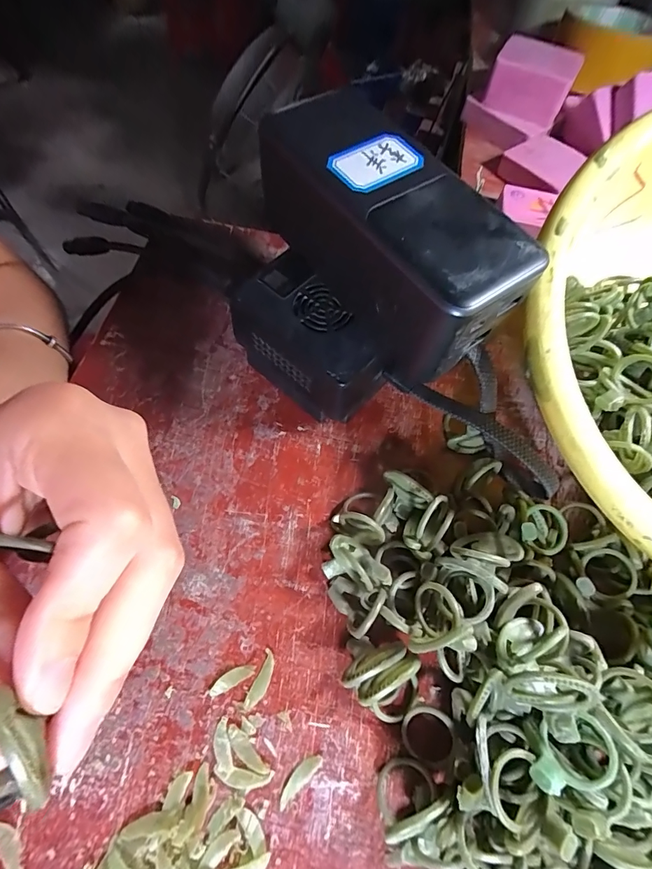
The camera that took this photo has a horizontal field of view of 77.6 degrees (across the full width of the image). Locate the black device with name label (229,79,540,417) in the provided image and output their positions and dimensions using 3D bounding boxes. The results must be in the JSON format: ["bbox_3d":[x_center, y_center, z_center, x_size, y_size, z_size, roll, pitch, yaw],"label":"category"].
[{"bbox_3d":[0.016,-0.063,0.194,0.116,0.105,0.082,42,70,15],"label":"black device with name label"}]

